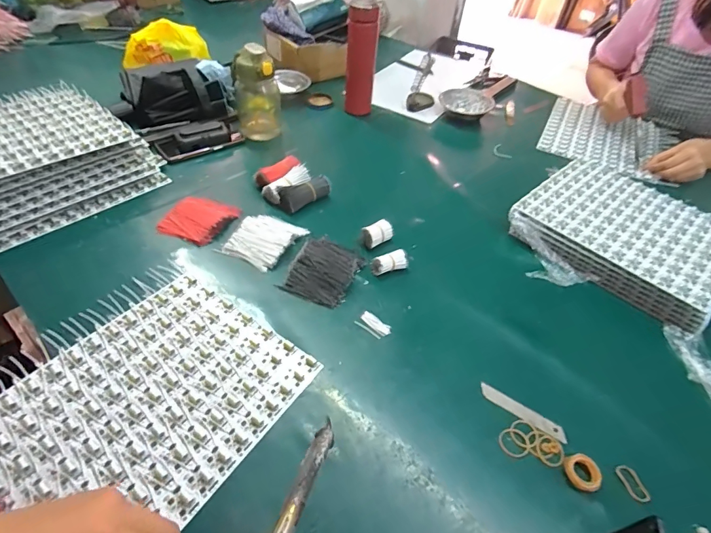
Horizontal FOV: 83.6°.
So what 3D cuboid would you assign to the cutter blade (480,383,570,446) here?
[{"bbox_3d":[0.192,0.167,0.458,0.099,0.004,0.018,29,52,20],"label":"cutter blade"}]

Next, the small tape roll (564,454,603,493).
[{"bbox_3d":[0.235,0.212,0.408,0.033,0.009,0.034,2,48,-3],"label":"small tape roll"}]

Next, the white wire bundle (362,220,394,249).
[{"bbox_3d":[0.035,-0.051,0.639,0.052,0.029,0.027,-27,55,-26],"label":"white wire bundle"}]

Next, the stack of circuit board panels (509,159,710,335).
[{"bbox_3d":[0.454,-0.056,0.660,0.266,0.046,0.313,-32,58,-29],"label":"stack of circuit board panels"}]

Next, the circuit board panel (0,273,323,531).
[{"bbox_3d":[-0.219,0.144,0.427,0.243,0.022,0.282,29,52,20],"label":"circuit board panel"}]

